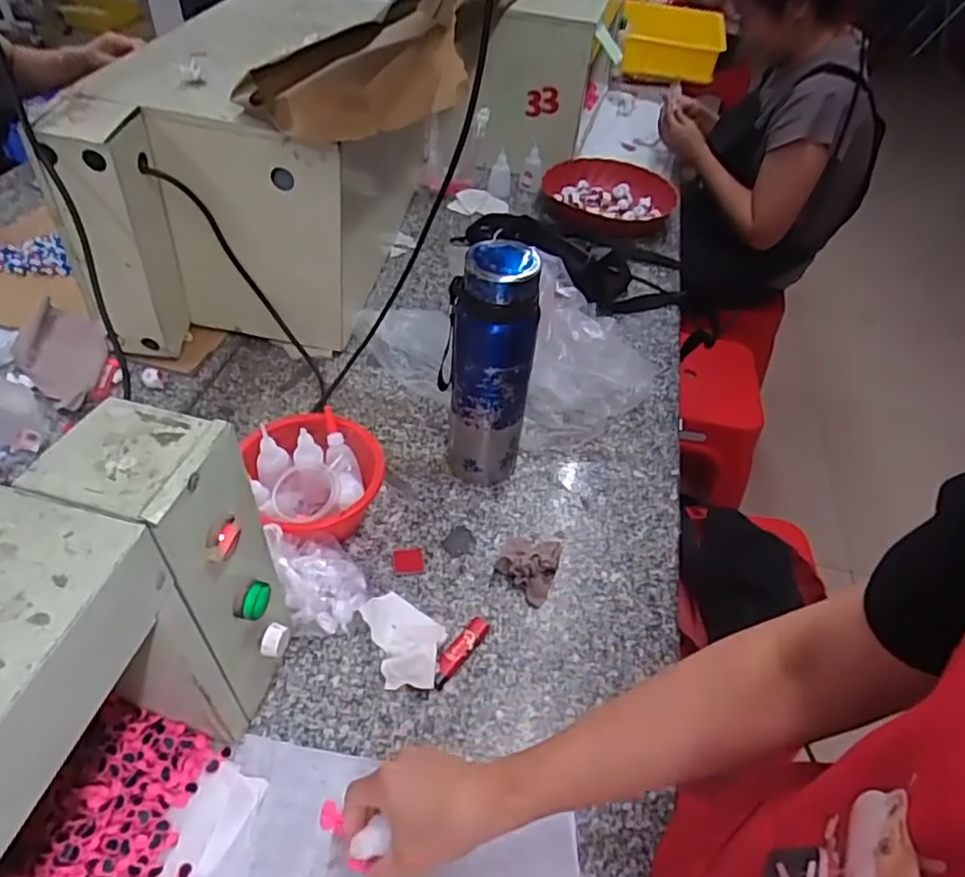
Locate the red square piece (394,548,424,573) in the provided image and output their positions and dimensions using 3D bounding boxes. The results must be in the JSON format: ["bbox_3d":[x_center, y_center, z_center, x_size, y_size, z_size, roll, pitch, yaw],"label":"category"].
[{"bbox_3d":[-0.076,0.125,0.663,0.029,0.004,0.030,-2,47,-9],"label":"red square piece"}]

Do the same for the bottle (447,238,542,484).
[{"bbox_3d":[0.006,-0.061,0.660,0.081,0.277,0.064,0,47,-7],"label":"bottle"}]

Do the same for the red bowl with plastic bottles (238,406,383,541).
[{"bbox_3d":[-0.171,0.050,0.665,0.138,0.081,0.147,3,46,-4],"label":"red bowl with plastic bottles"}]

